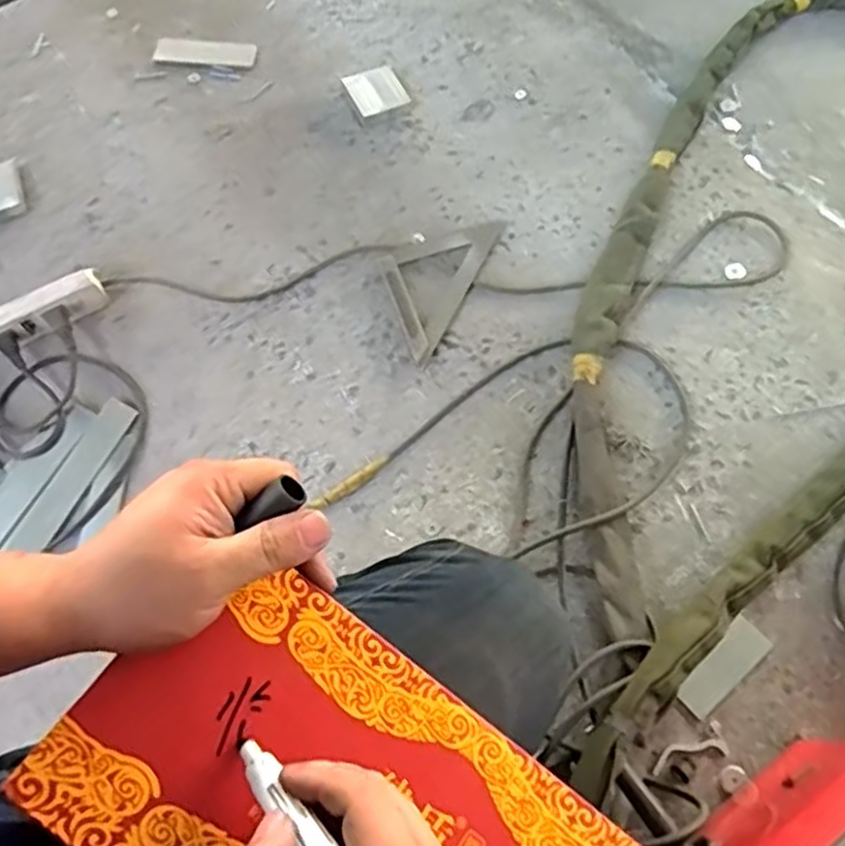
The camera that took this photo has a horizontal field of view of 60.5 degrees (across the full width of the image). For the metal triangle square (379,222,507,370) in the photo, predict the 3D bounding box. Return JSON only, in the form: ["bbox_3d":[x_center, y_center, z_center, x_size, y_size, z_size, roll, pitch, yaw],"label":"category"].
[{"bbox_3d":[0.008,-0.201,0.974,0.123,0.020,0.247,25,70,11],"label":"metal triangle square"}]

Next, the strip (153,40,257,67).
[{"bbox_3d":[-0.348,-0.595,1.165,0.157,0.005,0.045,1,72,-5],"label":"strip"}]

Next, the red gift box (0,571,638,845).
[{"bbox_3d":[-0.010,0.207,0.341,0.323,0.017,0.146,38,72,0],"label":"red gift box"}]

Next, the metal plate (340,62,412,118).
[{"bbox_3d":[-0.071,-0.508,1.103,0.081,0.005,0.085,-24,70,-13],"label":"metal plate"}]

